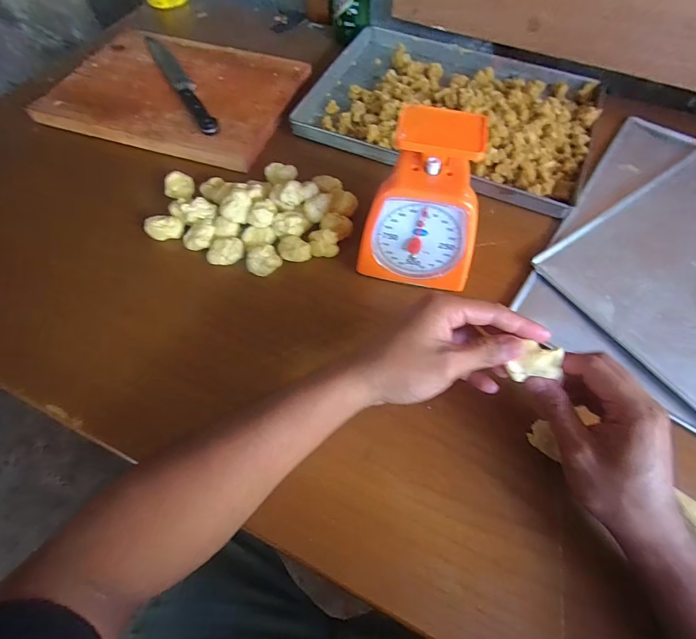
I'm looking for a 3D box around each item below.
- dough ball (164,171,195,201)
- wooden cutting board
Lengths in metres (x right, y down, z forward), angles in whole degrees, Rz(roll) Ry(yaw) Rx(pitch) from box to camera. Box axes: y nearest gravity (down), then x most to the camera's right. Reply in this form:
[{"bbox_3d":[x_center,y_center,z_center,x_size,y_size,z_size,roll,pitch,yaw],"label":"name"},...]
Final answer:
[{"bbox_3d":[-0.224,-0.177,0.479,0.037,0.021,0.036,0,62,-1],"label":"dough ball"},{"bbox_3d":[-0.274,-0.373,0.577,0.364,0.022,0.280,17,63,8],"label":"wooden cutting board"}]

